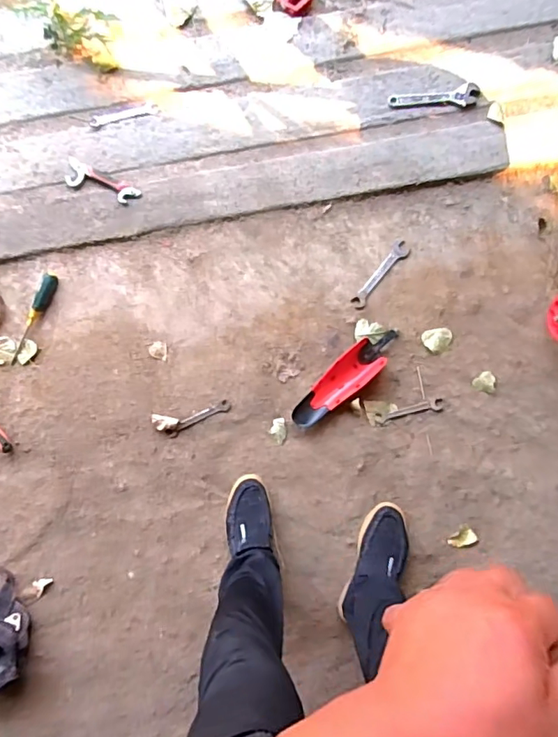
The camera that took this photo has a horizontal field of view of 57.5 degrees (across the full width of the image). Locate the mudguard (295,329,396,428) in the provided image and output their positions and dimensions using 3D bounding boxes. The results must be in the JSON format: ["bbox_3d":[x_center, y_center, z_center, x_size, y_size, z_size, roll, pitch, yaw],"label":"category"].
[{"bbox_3d":[0.145,0.018,1.125,0.293,0.039,0.083,-42,92,1],"label":"mudguard"}]

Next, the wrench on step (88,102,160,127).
[{"bbox_3d":[-0.340,-0.562,1.128,0.153,0.015,0.030,-14,92,0],"label":"wrench on step"}]

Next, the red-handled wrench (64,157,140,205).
[{"bbox_3d":[-0.391,-0.404,1.121,0.167,0.010,0.057,24,91,-1],"label":"red-handled wrench"}]

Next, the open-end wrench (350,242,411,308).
[{"bbox_3d":[0.229,-0.207,1.143,0.040,0.007,0.181,37,91,-2],"label":"open-end wrench"}]

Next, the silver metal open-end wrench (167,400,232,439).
[{"bbox_3d":[-0.181,0.113,1.146,0.156,0.008,0.027,-26,92,0],"label":"silver metal open-end wrench"}]

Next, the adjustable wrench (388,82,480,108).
[{"bbox_3d":[0.340,-0.590,1.117,0.194,0.011,0.046,-8,92,0],"label":"adjustable wrench"}]

